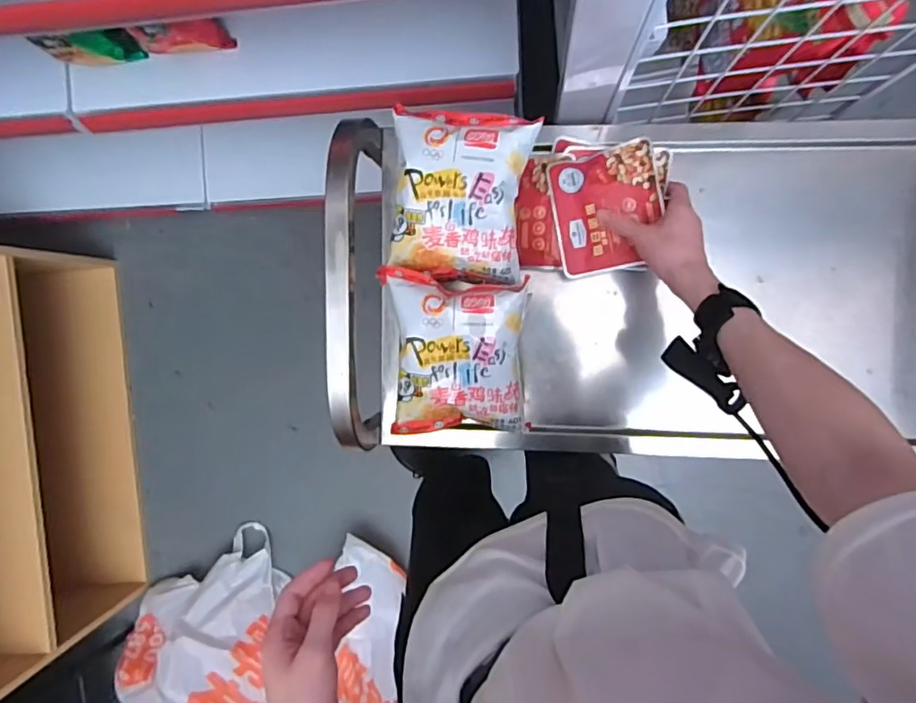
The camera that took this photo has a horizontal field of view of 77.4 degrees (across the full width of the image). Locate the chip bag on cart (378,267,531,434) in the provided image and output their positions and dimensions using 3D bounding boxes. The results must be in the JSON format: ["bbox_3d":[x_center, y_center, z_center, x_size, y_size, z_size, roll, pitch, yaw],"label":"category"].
[{"bbox_3d":[-0.003,0.001,0.611,0.150,0.076,0.181,-3,92,6],"label":"chip bag on cart"}]

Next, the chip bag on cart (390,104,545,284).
[{"bbox_3d":[-0.001,-0.164,0.591,0.148,0.049,0.165,8,93,5],"label":"chip bag on cart"}]

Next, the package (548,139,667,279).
[{"bbox_3d":[0.166,-0.157,0.640,0.115,0.020,0.132,-9,98,18],"label":"package"}]

